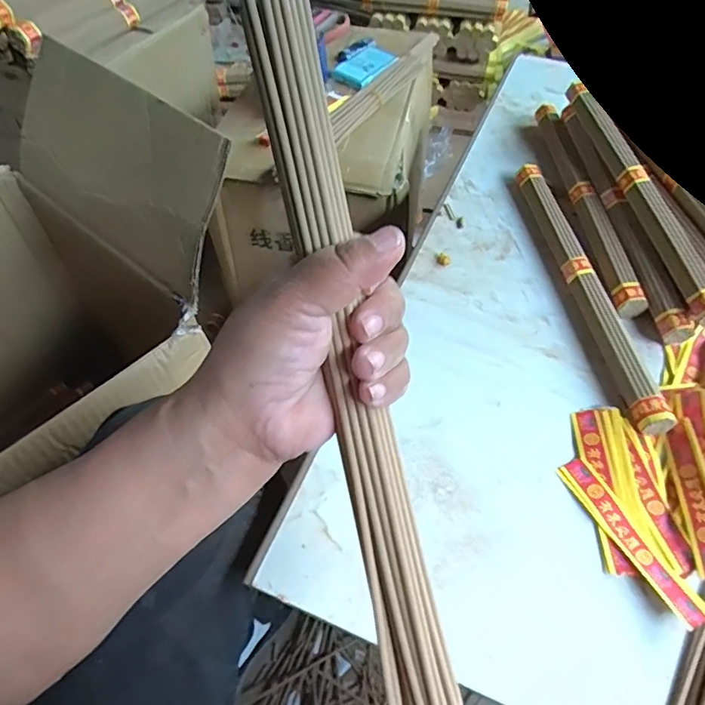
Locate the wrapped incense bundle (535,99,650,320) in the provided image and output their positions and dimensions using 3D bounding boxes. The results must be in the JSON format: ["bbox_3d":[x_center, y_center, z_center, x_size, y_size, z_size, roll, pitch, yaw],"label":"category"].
[{"bbox_3d":[0.239,-0.164,0.568,0.025,0.025,0.312,-3,53,0],"label":"wrapped incense bundle"}]

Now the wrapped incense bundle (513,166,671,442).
[{"bbox_3d":[0.216,-0.069,0.503,0.034,0.023,0.315,-6,53,-3],"label":"wrapped incense bundle"}]

